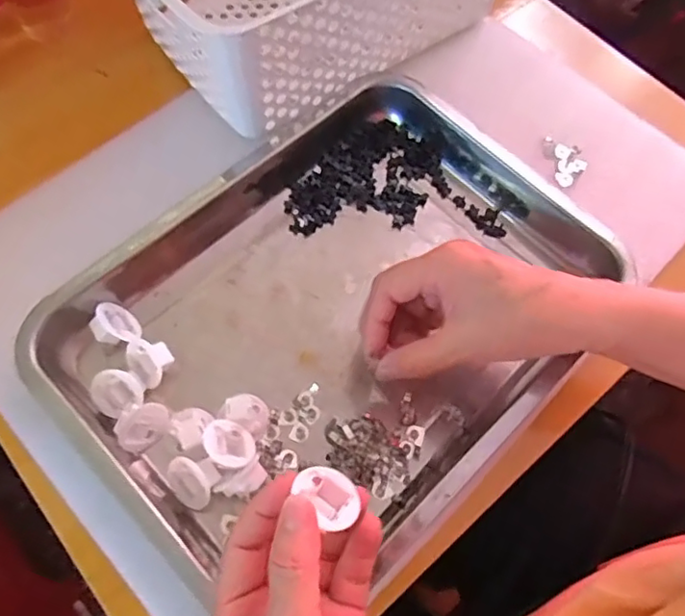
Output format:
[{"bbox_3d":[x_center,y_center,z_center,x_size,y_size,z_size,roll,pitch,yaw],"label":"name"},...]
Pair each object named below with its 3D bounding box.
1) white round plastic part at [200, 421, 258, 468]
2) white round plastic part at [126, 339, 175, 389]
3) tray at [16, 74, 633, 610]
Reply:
[{"bbox_3d":[-0.073,0.088,0.378,0.034,0.009,0.031,18,39,-15],"label":"white round plastic part"},{"bbox_3d":[-0.131,0.036,0.403,0.028,0.024,0.034,-34,71,-17],"label":"white round plastic part"},{"bbox_3d":[-0.002,-0.004,0.420,0.283,0.037,0.371,37,68,13],"label":"tray"}]

